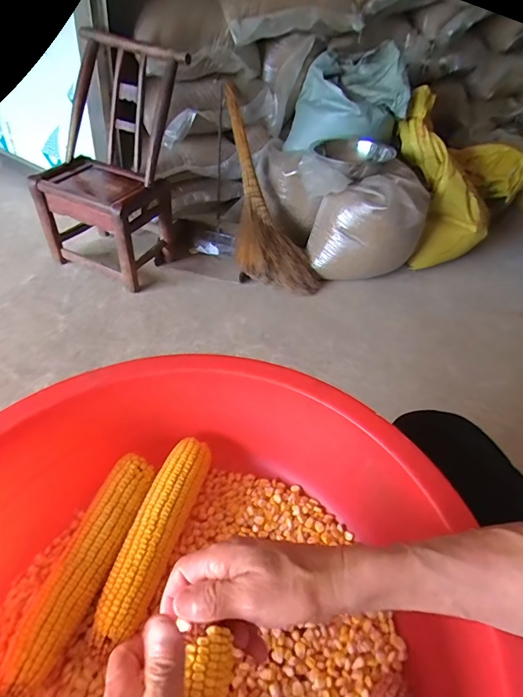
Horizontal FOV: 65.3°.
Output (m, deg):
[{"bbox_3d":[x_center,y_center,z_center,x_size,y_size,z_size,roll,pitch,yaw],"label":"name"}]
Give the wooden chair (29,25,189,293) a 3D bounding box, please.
[{"bbox_3d":[-0.473,-0.546,1.250,0.375,0.632,0.295,23,45,17],"label":"wooden chair"}]

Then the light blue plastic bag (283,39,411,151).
[{"bbox_3d":[0.302,-0.856,1.435,0.325,0.336,0.288,-3,43,-11],"label":"light blue plastic bag"}]

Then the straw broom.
[{"bbox_3d":[-0.019,-0.539,1.429,0.276,0.079,0.755,-16,86,-24],"label":"straw broom"}]

